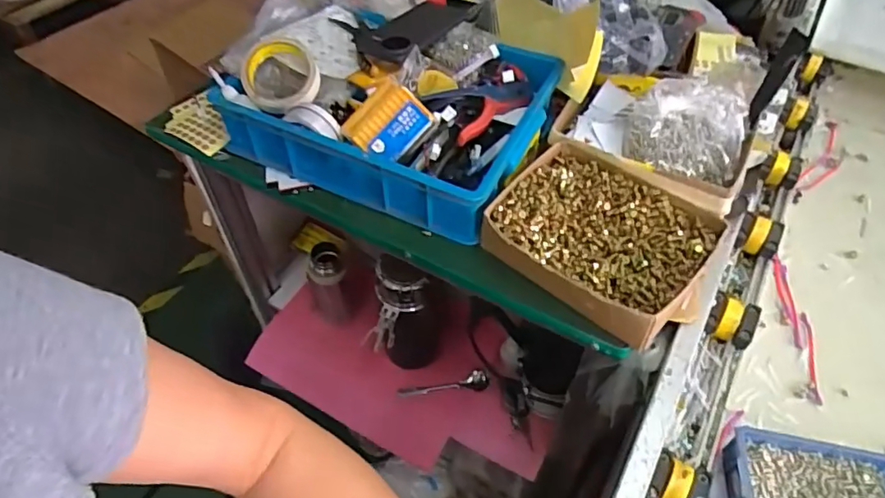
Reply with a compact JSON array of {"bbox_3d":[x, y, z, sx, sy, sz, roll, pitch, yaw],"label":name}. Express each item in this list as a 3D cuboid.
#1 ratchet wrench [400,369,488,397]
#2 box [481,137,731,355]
[{"bbox_3d":[0.003,0.235,0.963,0.159,0.014,0.035,-12,79,11],"label":"ratchet wrench"},{"bbox_3d":[0.171,-0.014,0.615,0.226,0.052,0.201,26,55,21],"label":"box"}]

